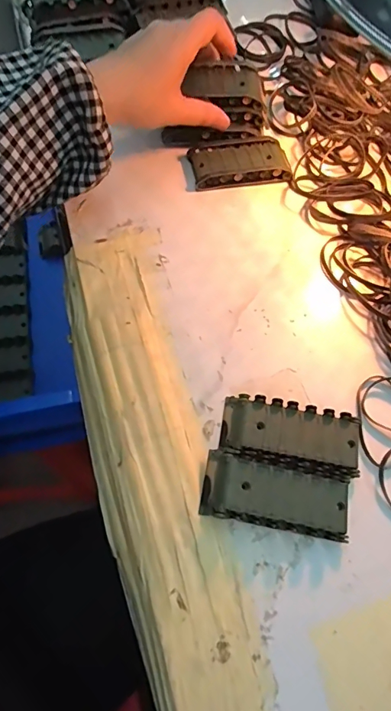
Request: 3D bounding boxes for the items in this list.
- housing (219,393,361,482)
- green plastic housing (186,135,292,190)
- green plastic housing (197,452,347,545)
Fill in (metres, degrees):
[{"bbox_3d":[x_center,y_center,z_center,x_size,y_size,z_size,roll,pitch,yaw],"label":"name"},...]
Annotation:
[{"bbox_3d":[0.067,0.057,0.308,0.096,0.021,0.047,11,67,-2],"label":"housing"},{"bbox_3d":[0.042,-0.183,0.415,0.092,0.018,0.045,-8,69,-10],"label":"green plastic housing"},{"bbox_3d":[0.053,0.094,0.290,0.095,0.020,0.039,12,67,-1],"label":"green plastic housing"}]

